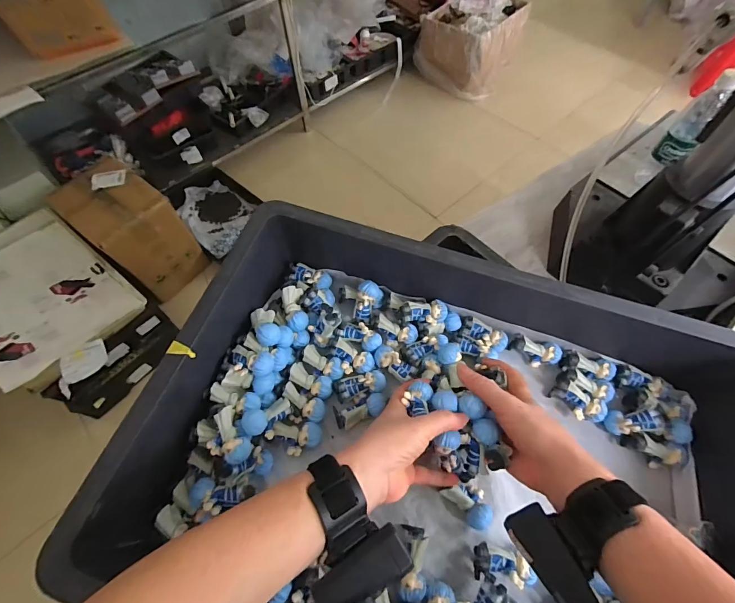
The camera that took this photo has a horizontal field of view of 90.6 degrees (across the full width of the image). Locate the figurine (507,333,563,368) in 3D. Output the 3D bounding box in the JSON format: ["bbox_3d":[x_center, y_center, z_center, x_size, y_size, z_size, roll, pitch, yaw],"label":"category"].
[{"bbox_3d":[0.220,0.063,0.477,0.064,0.030,0.031,16,63,10],"label":"figurine"}]

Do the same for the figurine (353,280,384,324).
[{"bbox_3d":[0.001,-0.004,0.473,0.030,0.025,0.045,18,63,11],"label":"figurine"}]

